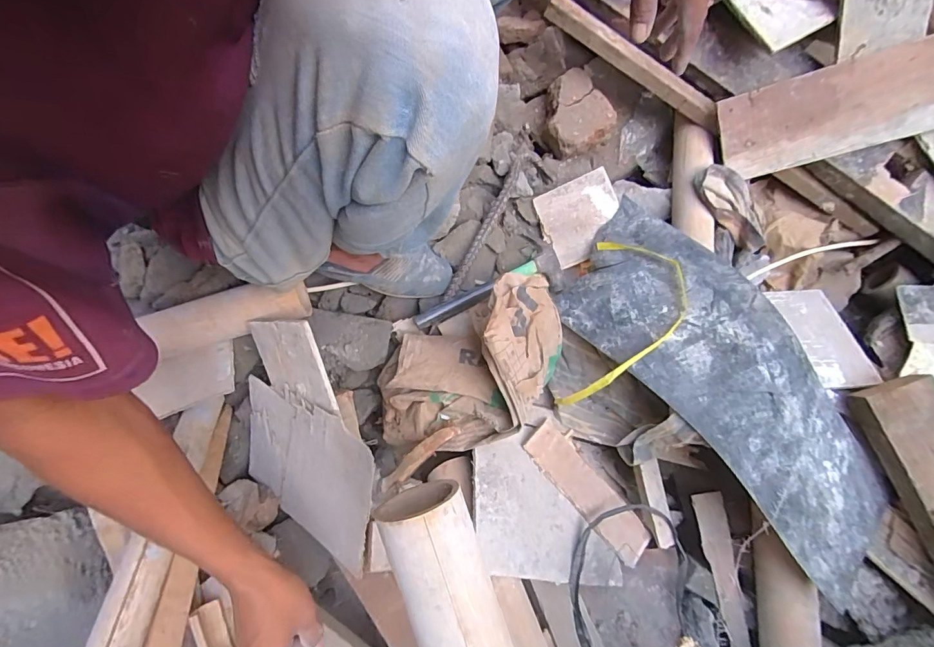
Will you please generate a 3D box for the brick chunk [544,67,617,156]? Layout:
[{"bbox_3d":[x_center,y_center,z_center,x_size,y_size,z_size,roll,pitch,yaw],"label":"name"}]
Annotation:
[{"bbox_3d":[0.174,-0.343,0.738,0.117,0.061,0.117,0,79,1],"label":"brick chunk"}]

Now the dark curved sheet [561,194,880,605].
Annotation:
[{"bbox_3d":[0.356,0.080,0.593,0.205,0.106,0.544,-42,81,-6],"label":"dark curved sheet"}]

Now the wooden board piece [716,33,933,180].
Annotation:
[{"bbox_3d":[0.533,-0.302,0.621,0.326,0.024,0.120,-16,97,9],"label":"wooden board piece"}]

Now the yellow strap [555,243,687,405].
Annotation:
[{"bbox_3d":[0.213,0.006,0.597,0.117,0.059,0.241,17,80,4],"label":"yellow strap"}]

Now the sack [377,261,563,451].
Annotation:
[{"bbox_3d":[0.007,0.059,0.568,0.275,0.137,0.174,-25,80,-4],"label":"sack"}]

